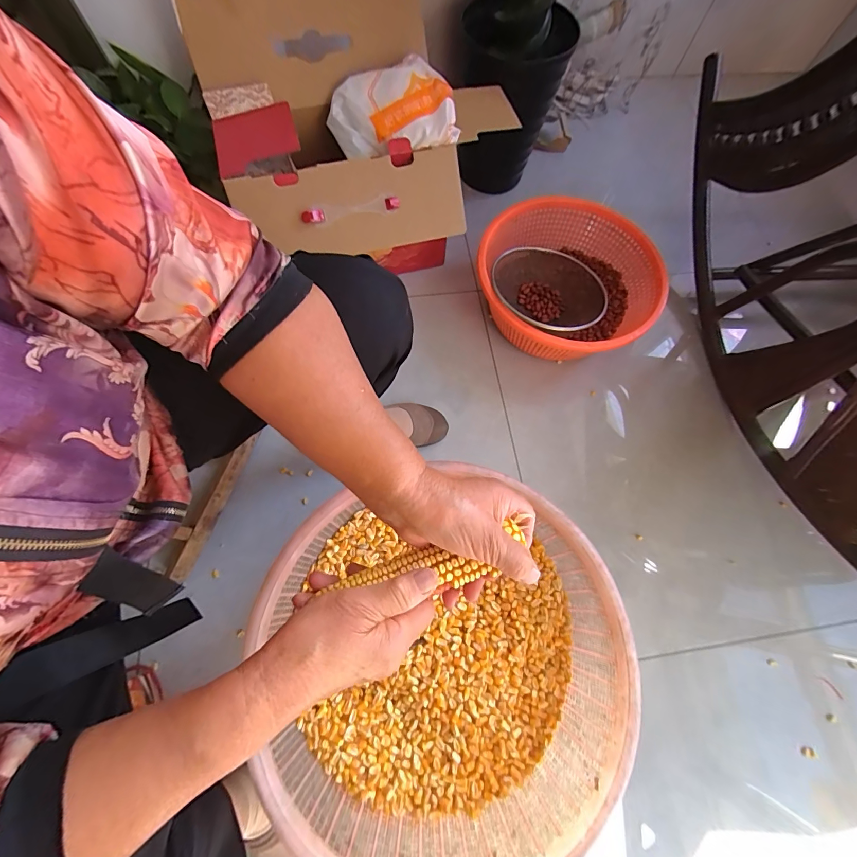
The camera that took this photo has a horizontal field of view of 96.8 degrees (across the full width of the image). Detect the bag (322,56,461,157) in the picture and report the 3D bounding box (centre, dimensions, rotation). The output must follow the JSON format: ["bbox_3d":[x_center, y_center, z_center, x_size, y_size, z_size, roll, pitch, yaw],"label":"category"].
[{"bbox_3d":[-0.065,-0.543,0.651,0.212,0.074,0.127,-10,71,-6],"label":"bag"}]

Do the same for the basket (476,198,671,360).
[{"bbox_3d":[0.284,-0.297,0.828,0.368,0.155,0.361,17,71,4],"label":"basket"}]

